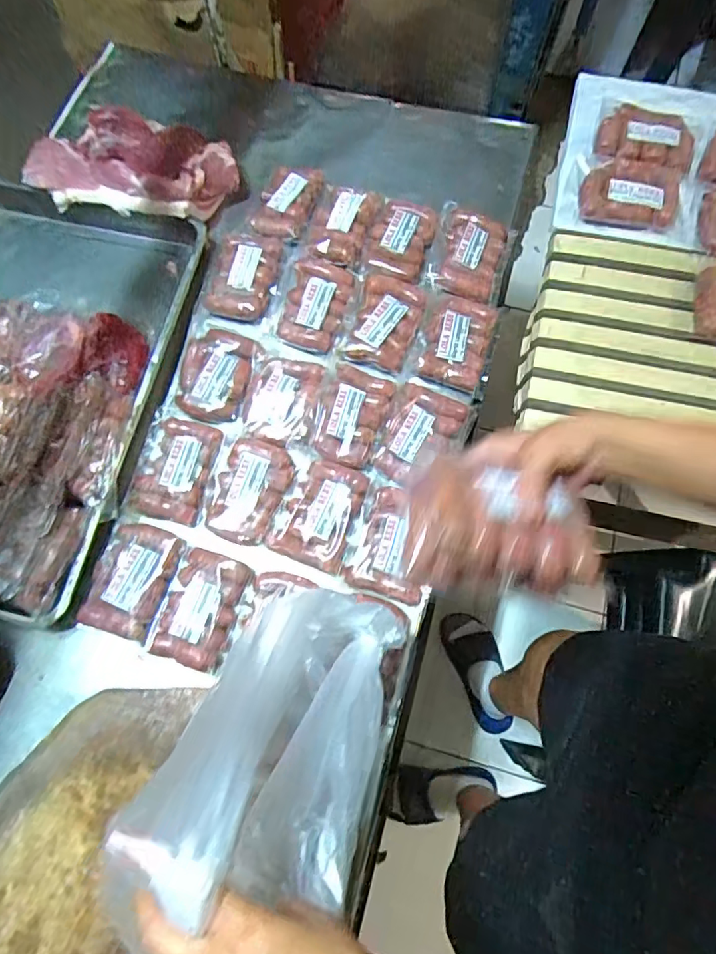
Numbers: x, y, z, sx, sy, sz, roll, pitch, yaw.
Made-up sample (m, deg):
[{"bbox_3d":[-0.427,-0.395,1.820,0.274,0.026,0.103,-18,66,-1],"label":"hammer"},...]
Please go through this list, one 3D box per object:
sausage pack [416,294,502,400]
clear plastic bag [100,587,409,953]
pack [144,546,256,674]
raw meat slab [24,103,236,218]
[{"bbox_3d":[0.137,-0.190,0.723,0.095,0.028,0.130,16,72,5],"label":"sausage pack"},{"bbox_3d":[-0.048,0.197,0.414,0.133,0.274,0.093,20,110,11],"label":"clear plastic bag"},{"bbox_3d":[-0.188,0.154,0.623,0.091,0.029,0.127,18,72,5],"label":"pack"},{"bbox_3d":[-0.329,-0.453,0.783,0.274,0.069,0.178,20,71,6],"label":"raw meat slab"}]

